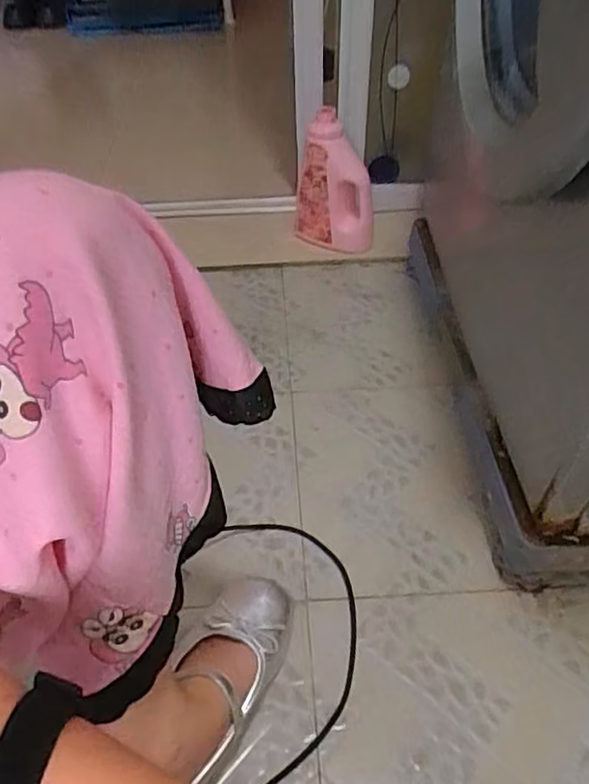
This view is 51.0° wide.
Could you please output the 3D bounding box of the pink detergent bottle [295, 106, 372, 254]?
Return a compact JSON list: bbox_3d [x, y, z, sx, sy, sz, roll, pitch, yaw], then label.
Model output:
[{"bbox_3d":[0.066,-0.329,0.992,0.125,0.226,0.064,7,46,8],"label":"pink detergent bottle"}]

